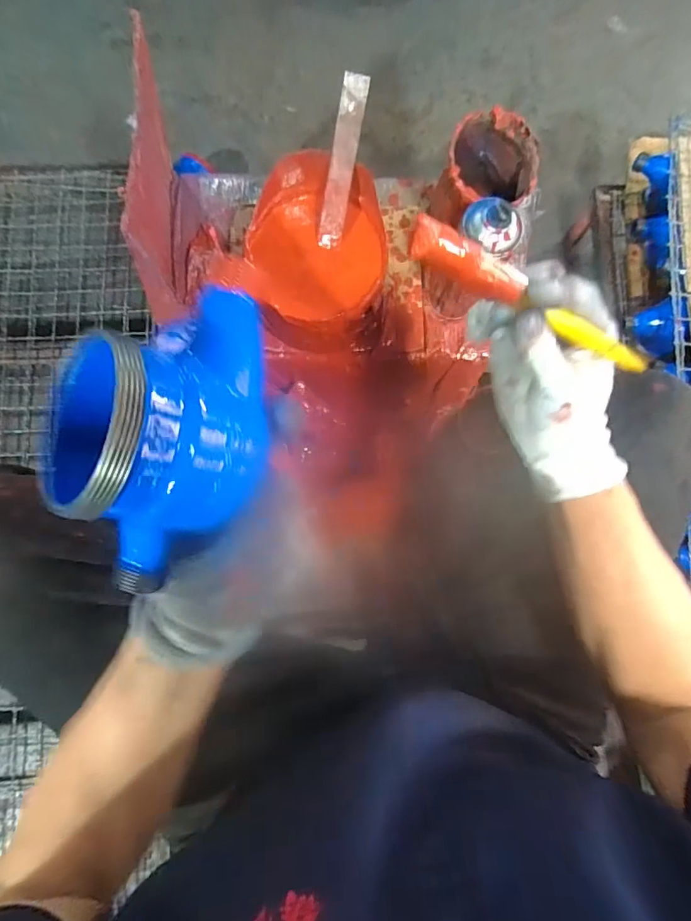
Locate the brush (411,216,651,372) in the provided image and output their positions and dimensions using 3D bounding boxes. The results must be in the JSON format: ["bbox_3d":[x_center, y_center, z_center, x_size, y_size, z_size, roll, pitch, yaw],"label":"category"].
[{"bbox_3d":[0.110,-0.085,0.261,0.172,0.016,0.016,20,82,-20],"label":"brush"}]

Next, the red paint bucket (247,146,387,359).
[{"bbox_3d":[-0.031,-0.230,0.545,0.151,0.118,0.173,-7,83,-2],"label":"red paint bucket"}]

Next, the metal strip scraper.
[{"bbox_3d":[-0.004,-0.305,0.485,0.025,0.006,0.152,12,123,-3],"label":"metal strip scraper"}]

